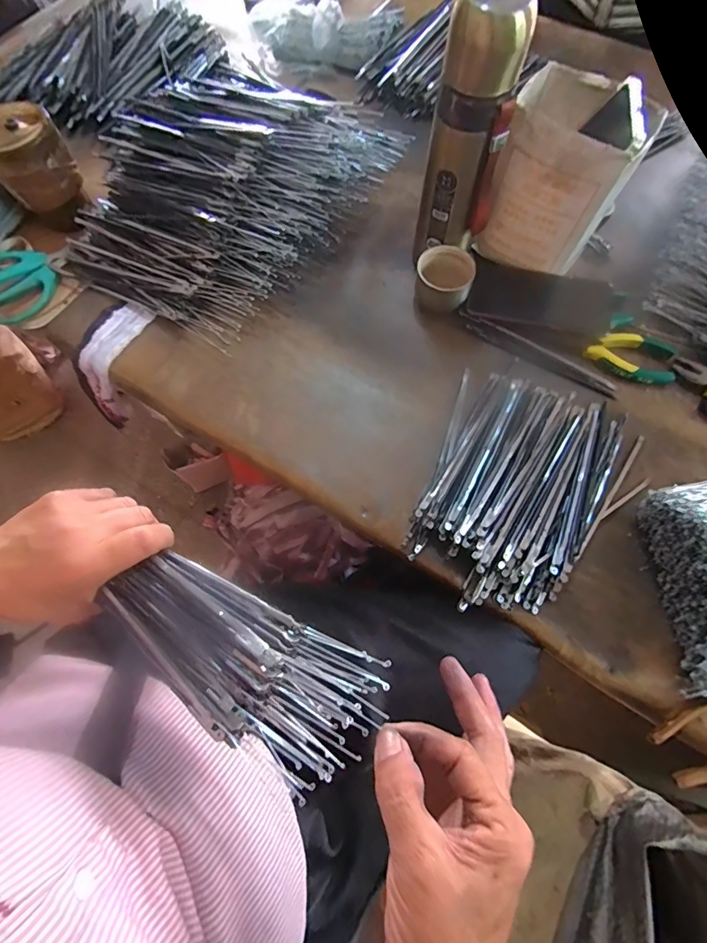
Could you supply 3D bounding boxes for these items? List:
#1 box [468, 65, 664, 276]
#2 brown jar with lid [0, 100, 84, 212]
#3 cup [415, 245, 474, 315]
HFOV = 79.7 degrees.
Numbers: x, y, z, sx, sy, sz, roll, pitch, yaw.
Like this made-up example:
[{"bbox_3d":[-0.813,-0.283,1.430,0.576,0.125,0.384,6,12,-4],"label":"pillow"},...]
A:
[{"bbox_3d":[0.214,-0.304,0.454,0.123,0.153,0.104,26,73,9],"label":"box"},{"bbox_3d":[-0.373,-0.362,0.492,0.084,0.075,0.083,-27,73,-9],"label":"brown jar with lid"},{"bbox_3d":[0.103,-0.215,0.487,0.060,0.046,0.061,0,71,0],"label":"cup"}]

